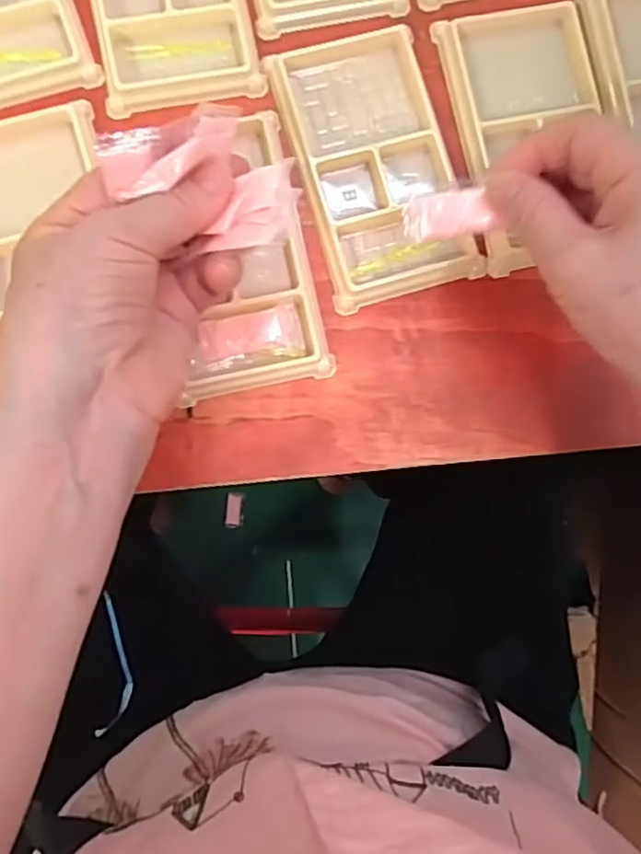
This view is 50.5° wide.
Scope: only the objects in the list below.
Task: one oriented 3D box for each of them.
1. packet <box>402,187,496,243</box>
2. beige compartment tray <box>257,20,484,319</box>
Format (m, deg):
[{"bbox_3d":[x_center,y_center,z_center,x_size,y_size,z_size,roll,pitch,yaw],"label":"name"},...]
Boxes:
[{"bbox_3d":[0.055,-0.095,0.307,0.035,0.006,0.020,-6,114,11],"label":"packet"},{"bbox_3d":[0.029,-0.134,0.346,0.079,0.011,0.132,-16,86,-6],"label":"beige compartment tray"}]

